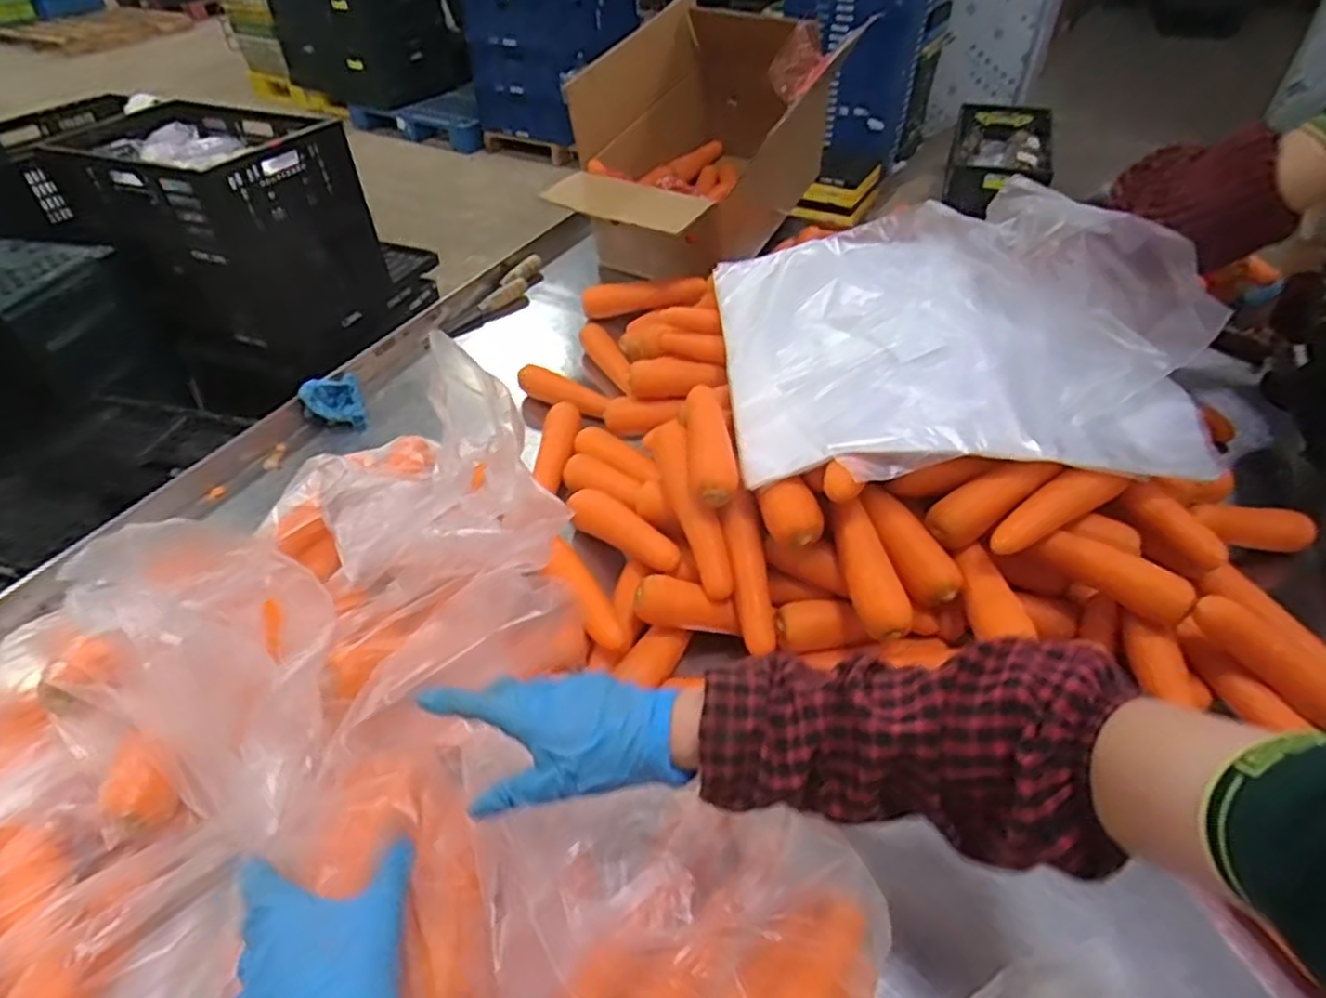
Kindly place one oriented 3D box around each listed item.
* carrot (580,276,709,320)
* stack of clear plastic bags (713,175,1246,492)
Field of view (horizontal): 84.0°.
[{"bbox_3d":[-0.030,-0.302,1.102,0.194,0.045,0.050,-1,40,20],"label":"carrot"},{"bbox_3d":[0.282,-0.187,0.719,0.437,0.167,0.341,-2,42,-1],"label":"stack of clear plastic bags"}]

